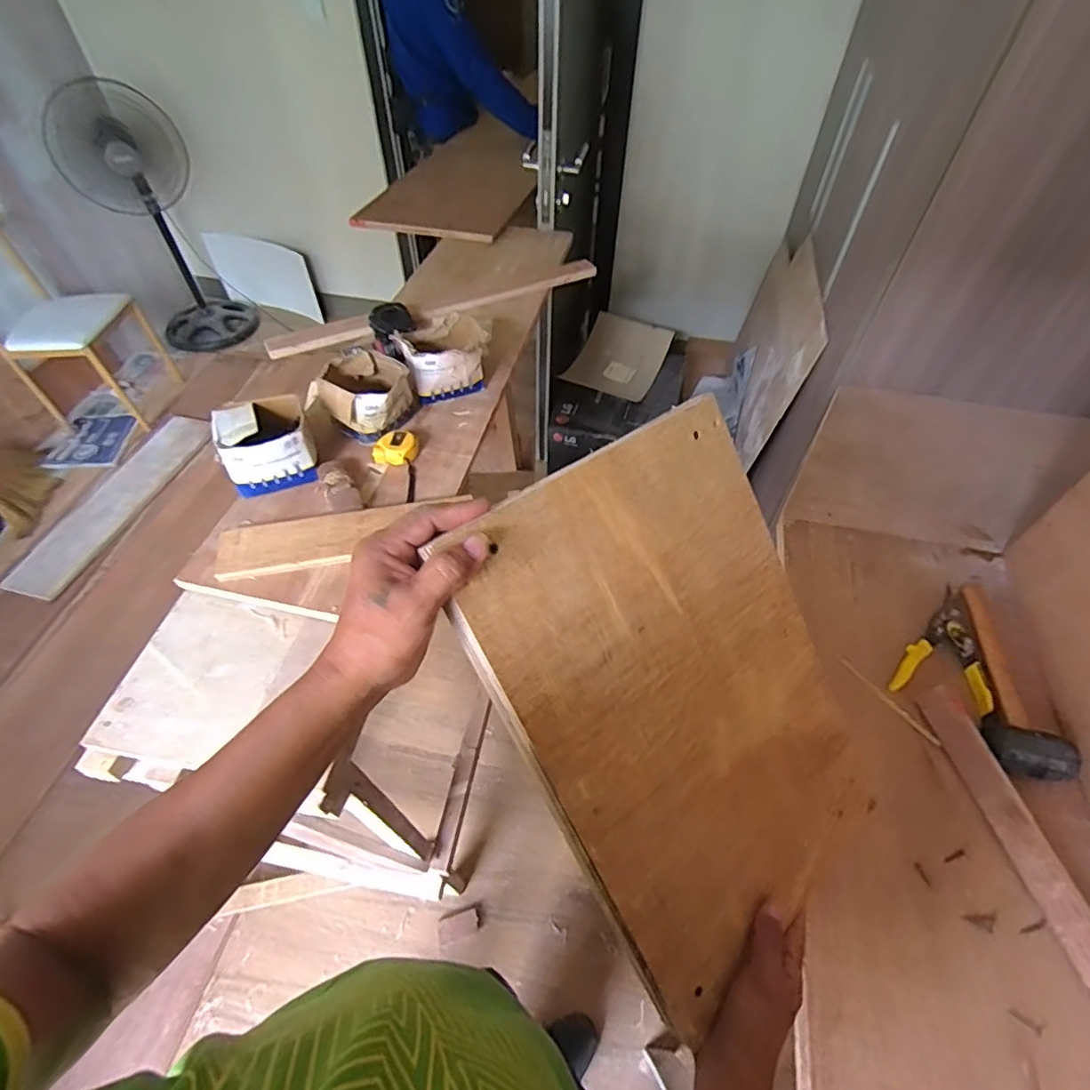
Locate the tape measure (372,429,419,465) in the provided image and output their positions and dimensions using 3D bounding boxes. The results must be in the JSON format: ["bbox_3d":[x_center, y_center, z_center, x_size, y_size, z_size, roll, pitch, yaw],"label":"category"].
[{"bbox_3d":[-0.249,-0.159,0.954,0.079,0.039,0.054,-21,55,-16],"label":"tape measure"}]

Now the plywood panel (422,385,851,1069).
[{"bbox_3d":[0.123,0.122,0.474,0.293,0.009,0.423,-32,102,-27],"label":"plywood panel"}]

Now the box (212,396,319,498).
[{"bbox_3d":[-0.428,-0.154,0.884,0.130,0.109,0.088,-22,55,-17],"label":"box"}]

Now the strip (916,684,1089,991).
[{"bbox_3d":[0.594,0.388,0.683,0.022,0.046,0.448,26,39,-40],"label":"strip"}]

